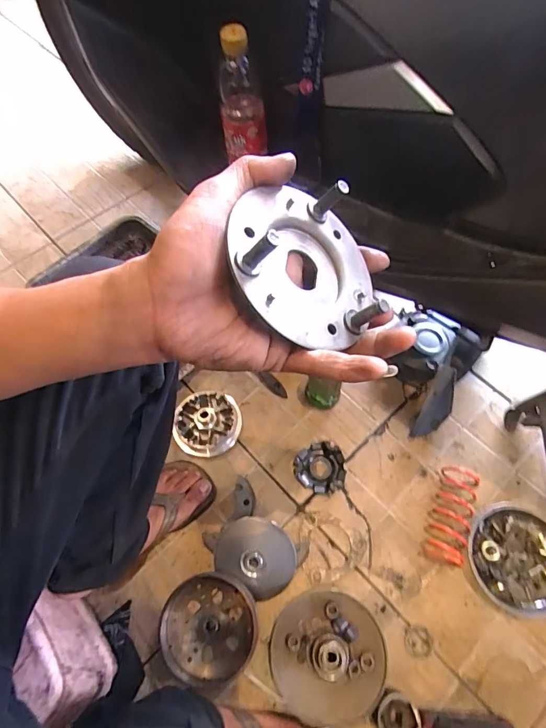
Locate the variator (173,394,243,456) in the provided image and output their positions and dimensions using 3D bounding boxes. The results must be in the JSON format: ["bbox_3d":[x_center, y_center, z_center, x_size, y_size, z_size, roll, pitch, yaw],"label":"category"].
[{"bbox_3d":[-0.115,0.104,0.731,0.112,0.035,0.110,2,61,2],"label":"variator"}]

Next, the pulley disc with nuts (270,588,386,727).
[{"bbox_3d":[0.072,0.384,0.549,0.143,0.074,0.147,0,61,1],"label":"pulley disc with nuts"}]

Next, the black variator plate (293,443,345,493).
[{"bbox_3d":[0.078,0.172,0.696,0.083,0.019,0.081,-1,61,0],"label":"black variator plate"}]

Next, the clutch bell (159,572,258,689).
[{"bbox_3d":[-0.086,0.365,0.578,0.123,0.052,0.133,0,61,1],"label":"clutch bell"}]

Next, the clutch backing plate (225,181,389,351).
[{"bbox_3d":[0.024,-0.061,0.246,0.100,0.030,0.100,14,65,-32],"label":"clutch backing plate"}]

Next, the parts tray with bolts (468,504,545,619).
[{"bbox_3d":[0.363,0.289,0.619,0.150,0.041,0.147,-1,61,0],"label":"parts tray with bolts"}]

